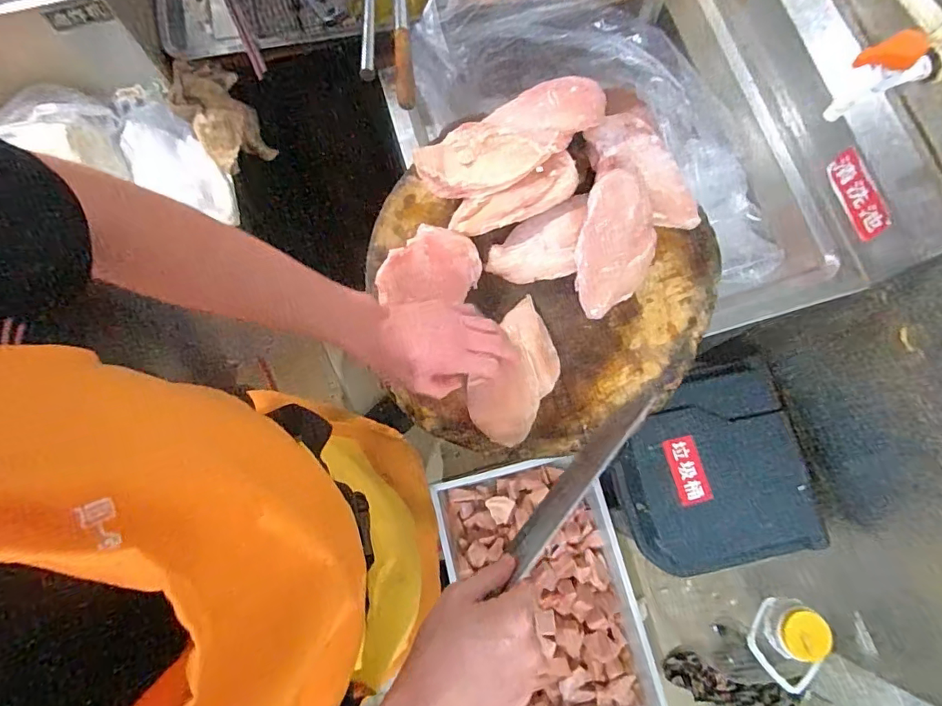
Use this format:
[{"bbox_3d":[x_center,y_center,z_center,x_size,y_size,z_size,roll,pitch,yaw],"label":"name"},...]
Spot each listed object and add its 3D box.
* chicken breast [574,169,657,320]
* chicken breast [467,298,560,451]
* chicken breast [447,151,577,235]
[{"bbox_3d":[0.172,-0.124,0.602,0.092,0.026,0.168,11,109,-4],"label":"chicken breast"},{"bbox_3d":[0.054,0.019,0.576,0.084,0.029,0.163,19,74,5],"label":"chicken breast"},{"bbox_3d":[0.053,-0.188,0.625,0.162,0.025,0.056,-24,77,8],"label":"chicken breast"}]

